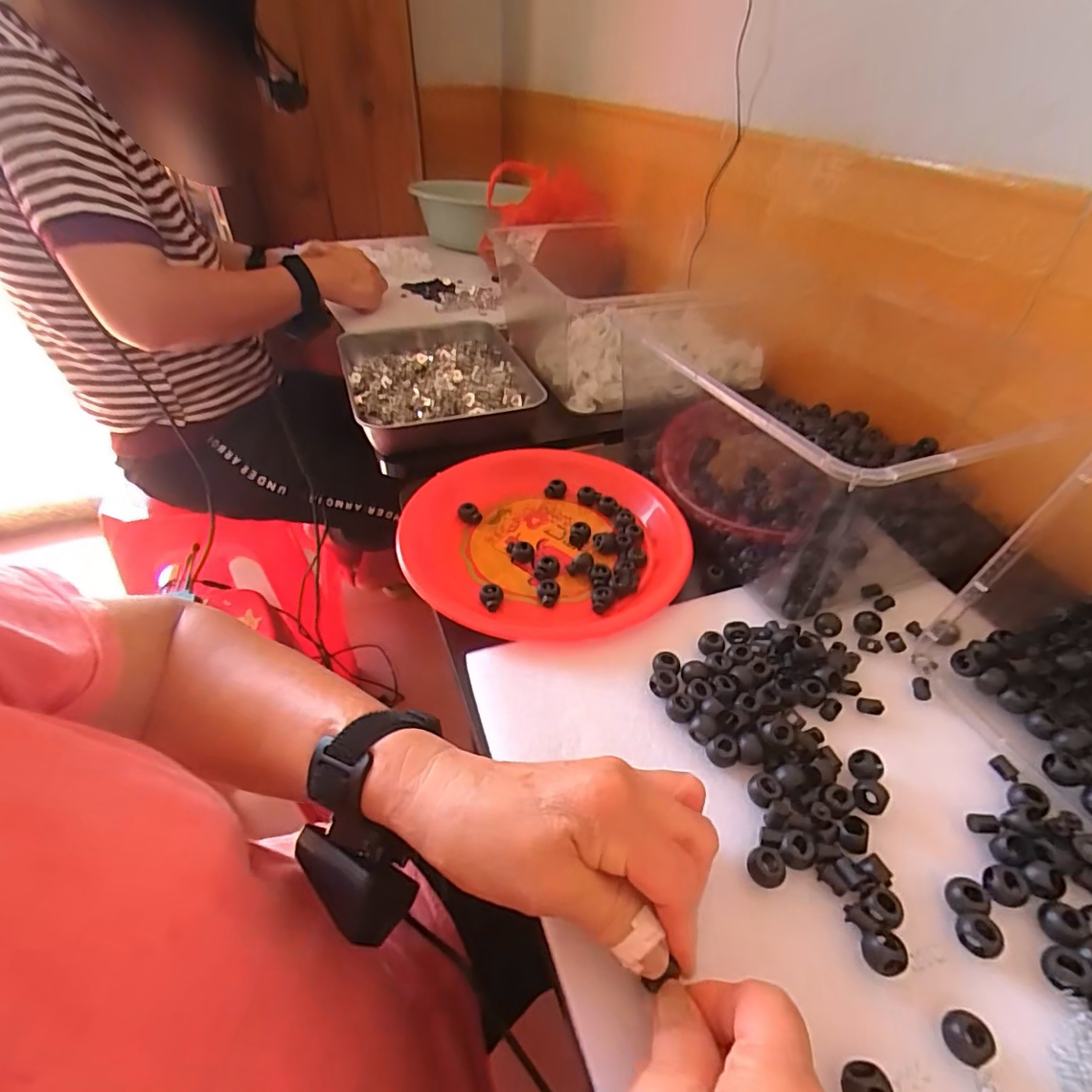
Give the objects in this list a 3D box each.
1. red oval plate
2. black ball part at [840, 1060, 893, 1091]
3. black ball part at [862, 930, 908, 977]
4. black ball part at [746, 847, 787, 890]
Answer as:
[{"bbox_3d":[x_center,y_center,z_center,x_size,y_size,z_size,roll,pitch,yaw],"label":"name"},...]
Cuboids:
[{"bbox_3d":[0.000,-0.008,0.460,0.227,0.029,0.229,19,44,18],"label":"red oval plate"},{"bbox_3d":[0.122,0.210,0.216,0.017,0.015,0.017,1,42,-1],"label":"black ball part"},{"bbox_3d":[0.151,0.180,0.249,0.019,0.014,0.017,-16,45,-9],"label":"black ball part"},{"bbox_3d":[0.109,0.159,0.277,0.017,0.011,0.016,1,42,-1],"label":"black ball part"}]

